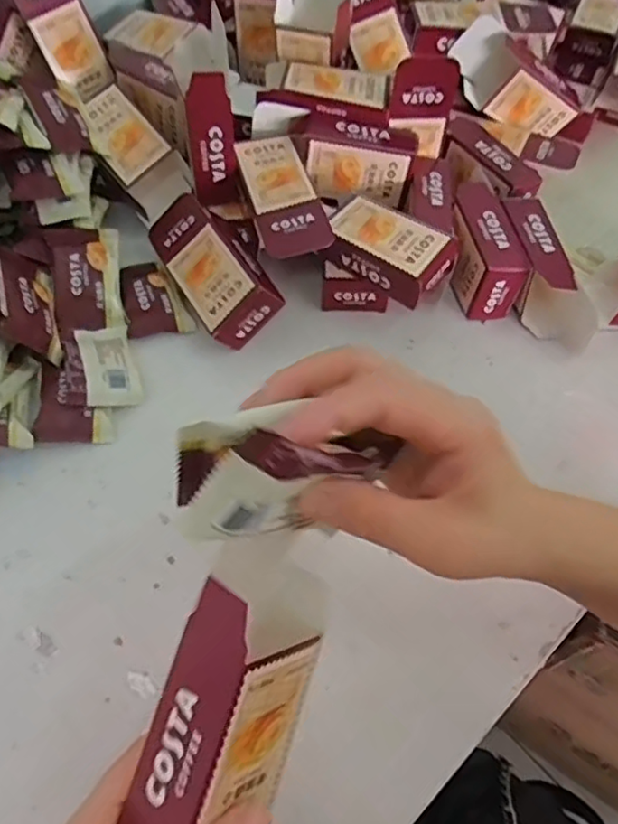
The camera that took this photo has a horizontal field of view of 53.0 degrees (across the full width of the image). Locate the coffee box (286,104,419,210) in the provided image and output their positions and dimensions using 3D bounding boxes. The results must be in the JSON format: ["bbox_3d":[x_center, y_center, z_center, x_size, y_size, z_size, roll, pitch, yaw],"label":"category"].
[{"bbox_3d":[0.038,-0.222,0.541,0.101,0.056,0.044,9,54,4],"label":"coffee box"}]

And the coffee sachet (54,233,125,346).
[{"bbox_3d":[-0.175,-0.101,0.493,0.049,0.010,0.088,-3,90,-25],"label":"coffee sachet"}]

